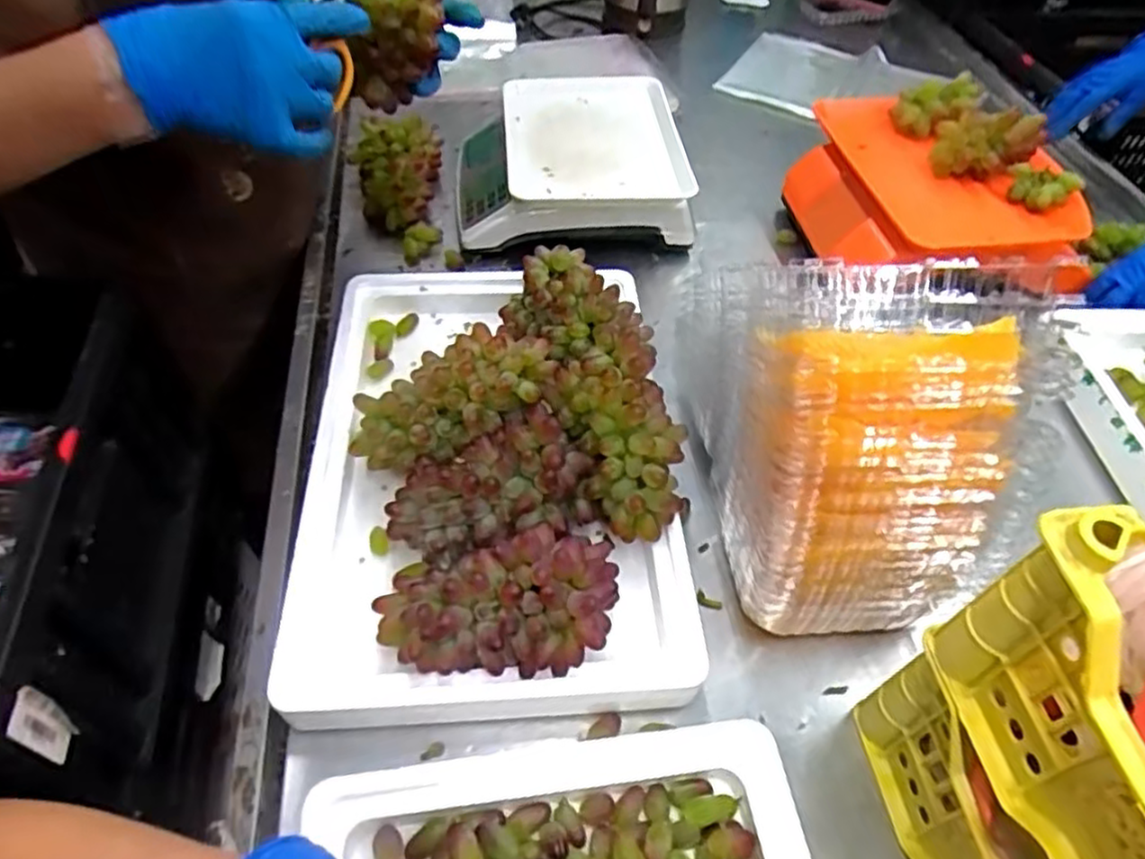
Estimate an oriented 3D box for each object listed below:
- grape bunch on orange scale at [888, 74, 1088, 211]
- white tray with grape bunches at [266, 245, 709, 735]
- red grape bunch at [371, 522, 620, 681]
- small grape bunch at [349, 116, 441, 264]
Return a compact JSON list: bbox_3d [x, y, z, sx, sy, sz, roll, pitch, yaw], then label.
[{"bbox_3d":[0.441,-0.321,0.766,0.110,0.062,0.203,-12,53,-12],"label":"grape bunch on orange scale"},{"bbox_3d":[-0.074,0.003,0.599,0.306,0.101,0.443,-2,51,-5],"label":"white tray with grape bunches"},{"bbox_3d":[-0.054,0.115,0.489,0.163,0.055,0.093,2,51,-2],"label":"red grape bunch"},{"bbox_3d":[-0.212,-0.309,0.867,0.113,0.070,0.211,-9,52,-11],"label":"small grape bunch"}]

